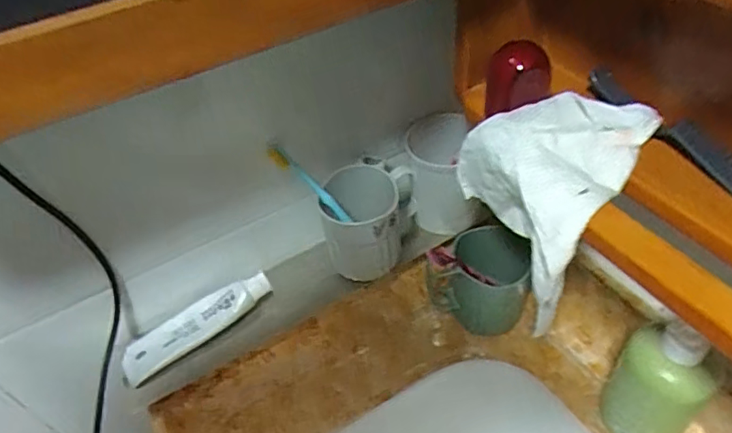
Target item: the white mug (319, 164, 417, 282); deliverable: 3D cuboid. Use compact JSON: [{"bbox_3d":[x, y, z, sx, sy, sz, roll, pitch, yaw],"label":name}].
[{"bbox_3d":[0.008,0.007,0.599,0.110,0.110,0.093,-11,45,-4],"label":"white mug"}]

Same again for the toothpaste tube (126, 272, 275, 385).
[{"bbox_3d":[-0.182,0.115,0.574,0.167,0.029,0.039,-30,49,-21],"label":"toothpaste tube"}]

